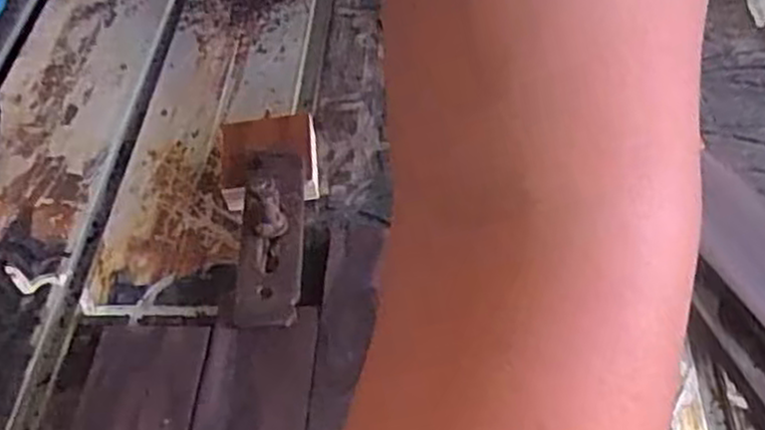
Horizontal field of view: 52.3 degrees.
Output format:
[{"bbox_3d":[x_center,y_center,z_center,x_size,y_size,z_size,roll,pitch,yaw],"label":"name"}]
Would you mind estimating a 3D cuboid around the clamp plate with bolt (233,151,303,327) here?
[{"bbox_3d":[-0.057,0.004,0.374,0.034,0.050,0.099,-3,50,2],"label":"clamp plate with bolt"}]

